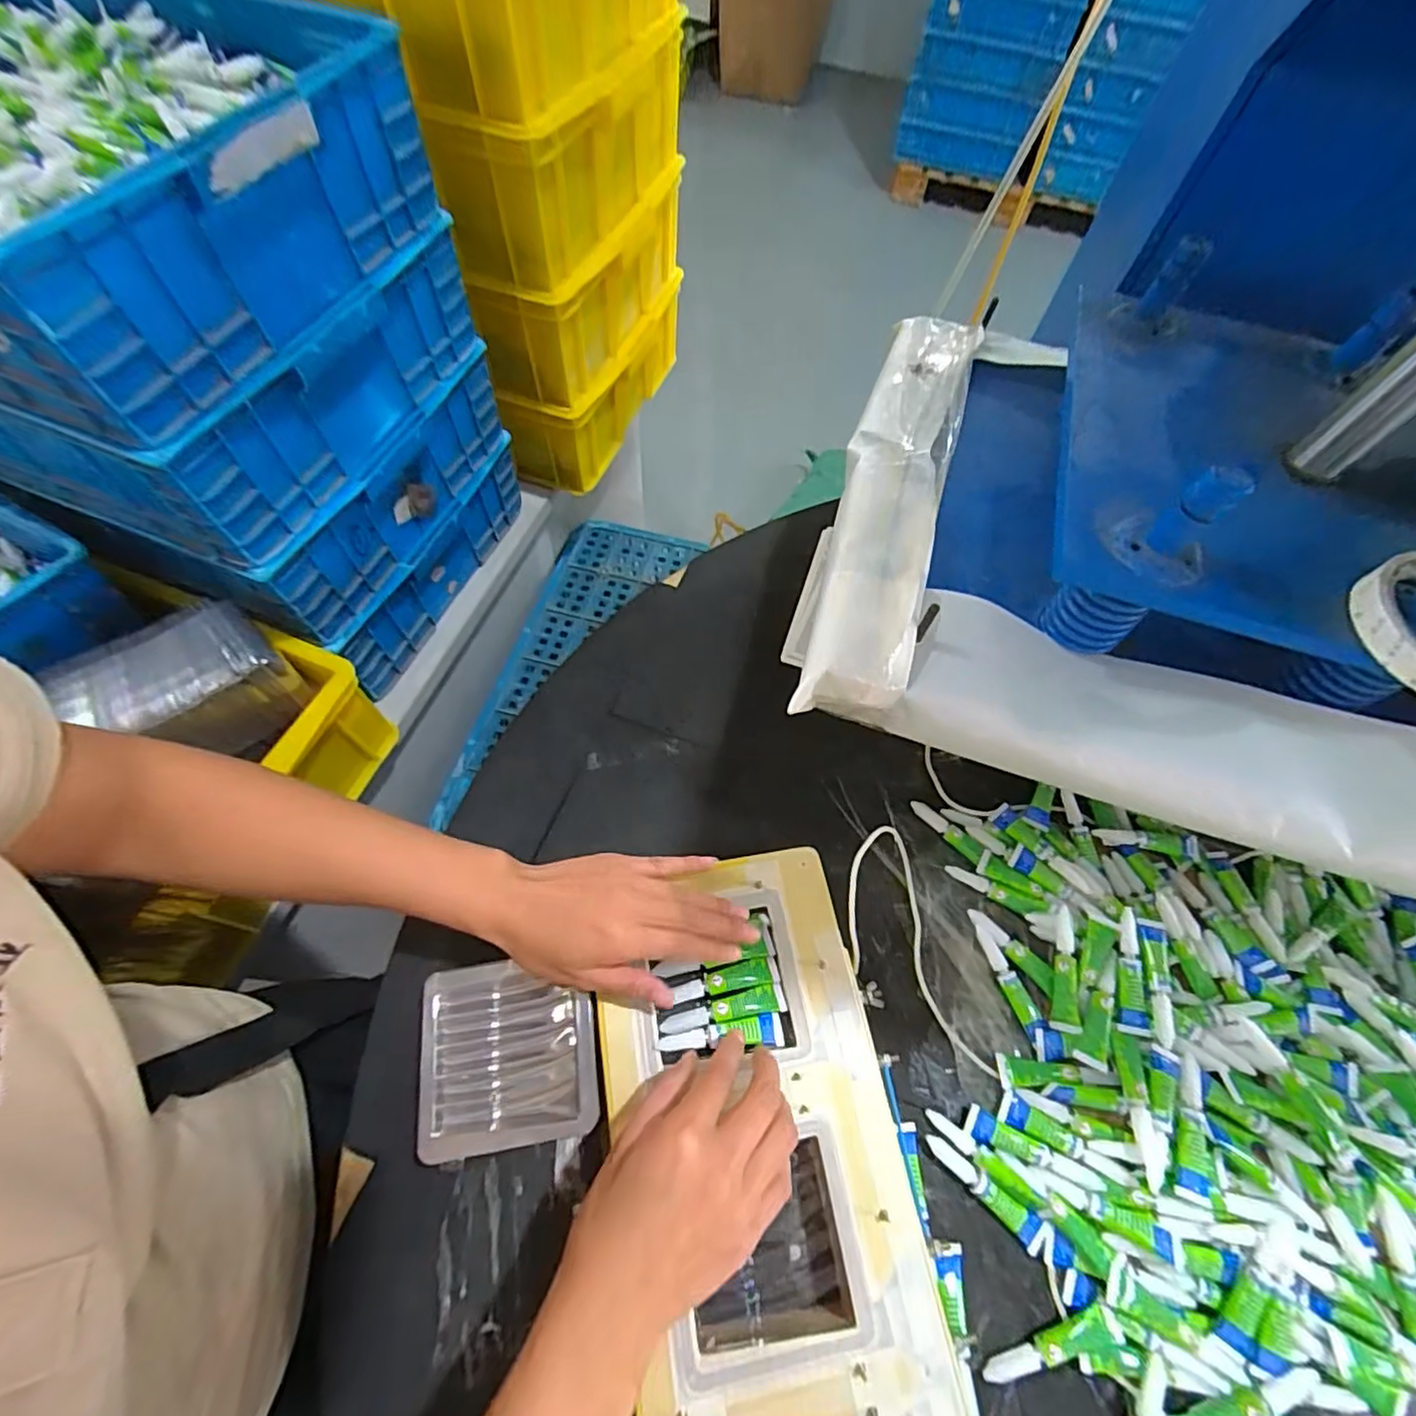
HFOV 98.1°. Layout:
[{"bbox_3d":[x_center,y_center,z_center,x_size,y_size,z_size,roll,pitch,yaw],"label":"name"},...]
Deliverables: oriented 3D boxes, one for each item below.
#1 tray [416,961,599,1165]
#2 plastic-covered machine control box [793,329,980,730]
[{"bbox_3d":[-0.128,0.218,0.390,0.107,0.012,0.103,-7,60,-6],"label":"tray"},{"bbox_3d":[0.141,-0.174,0.461,0.070,0.051,0.396,17,63,5],"label":"plastic-covered machine control box"}]

